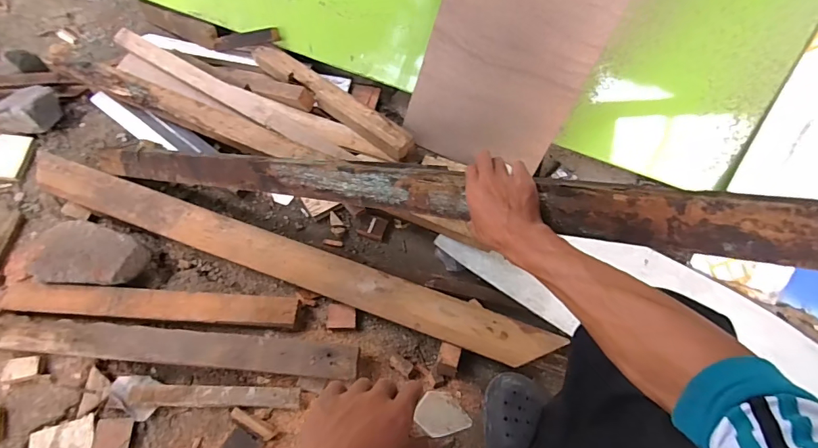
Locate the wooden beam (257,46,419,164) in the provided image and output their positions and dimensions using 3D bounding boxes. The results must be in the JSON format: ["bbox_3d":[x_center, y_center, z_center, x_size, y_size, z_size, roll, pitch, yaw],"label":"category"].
[{"bbox_3d":[-0.193,-0.311,1.071,0.488,0.045,0.066,35,67,16],"label":"wooden beam"}]

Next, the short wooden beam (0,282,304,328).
[{"bbox_3d":[-0.503,0.156,0.846,0.564,0.028,0.058,3,62,0],"label":"short wooden beam"}]

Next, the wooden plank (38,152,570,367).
[{"bbox_3d":[-0.292,0.060,0.910,1.192,0.040,0.098,19,64,10],"label":"wooden plank"}]

